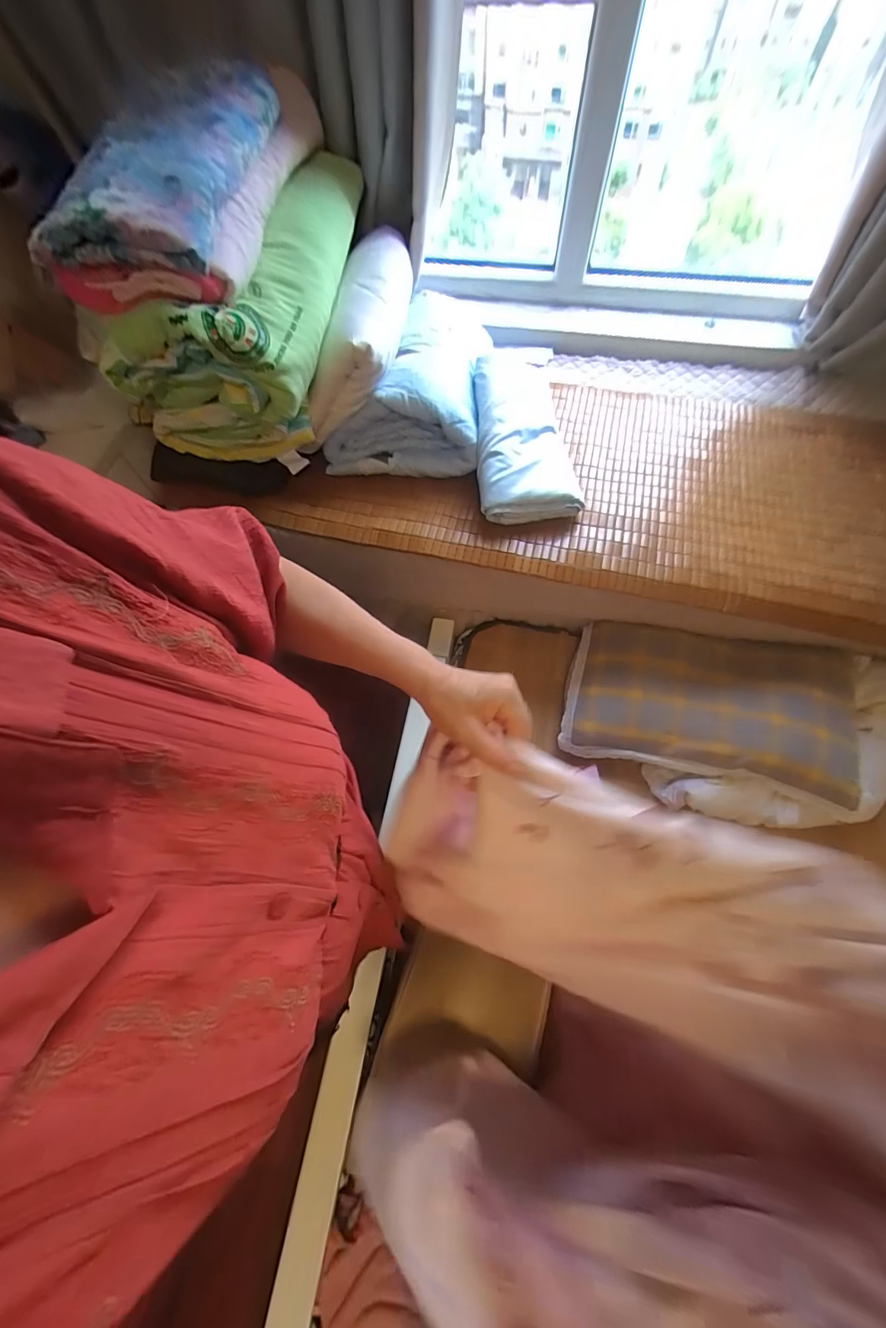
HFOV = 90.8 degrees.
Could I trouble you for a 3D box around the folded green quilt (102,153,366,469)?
[{"bbox_3d":[-0.349,-0.675,0.838,0.337,0.256,0.578,6,66,5],"label":"folded green quilt"}]

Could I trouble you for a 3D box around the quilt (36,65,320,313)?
[{"bbox_3d":[-0.396,-0.769,0.687,0.265,0.127,0.543,8,66,6],"label":"quilt"}]

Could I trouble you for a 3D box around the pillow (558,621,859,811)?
[{"bbox_3d":[0.518,0.073,0.853,0.520,0.079,0.295,12,66,8],"label":"pillow"}]

